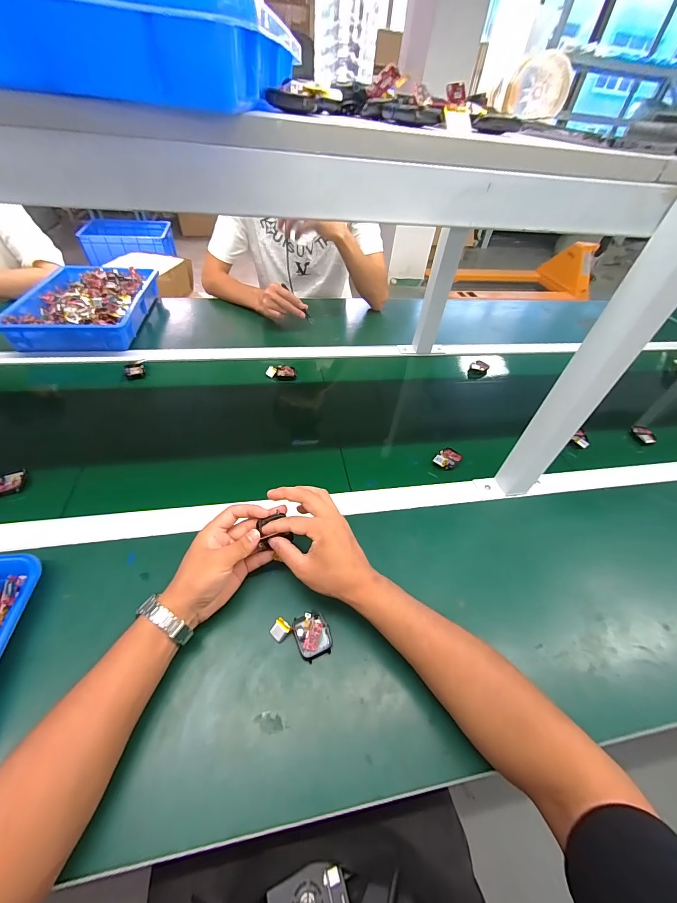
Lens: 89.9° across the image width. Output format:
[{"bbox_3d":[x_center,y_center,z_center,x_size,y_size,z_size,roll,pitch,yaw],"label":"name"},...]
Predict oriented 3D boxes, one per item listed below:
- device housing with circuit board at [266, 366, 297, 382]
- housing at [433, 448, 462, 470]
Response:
[{"bbox_3d":[-0.127,-0.172,0.750,0.063,0.024,0.028,-4,45,-8],"label":"device housing with circuit board"},{"bbox_3d":[0.196,0.012,0.602,0.039,0.010,0.057,29,50,23],"label":"housing"}]

